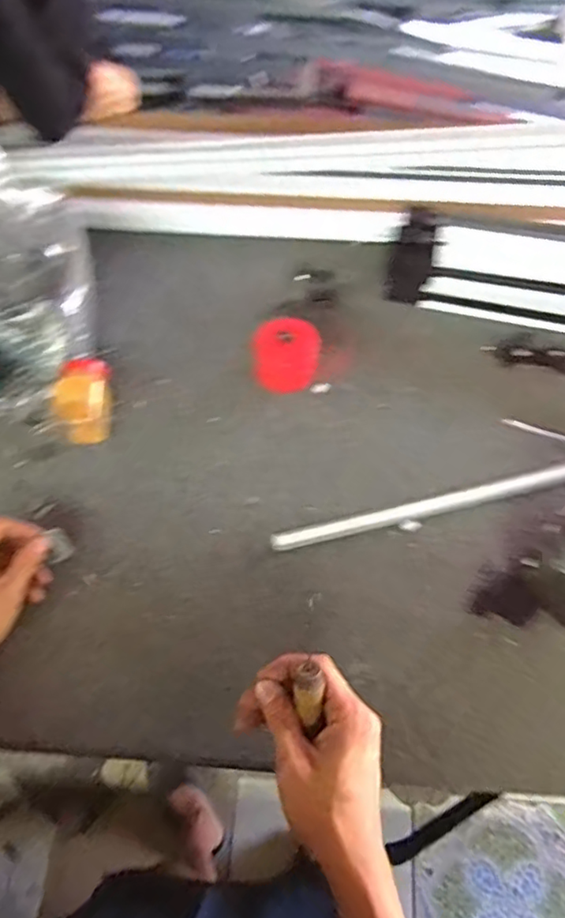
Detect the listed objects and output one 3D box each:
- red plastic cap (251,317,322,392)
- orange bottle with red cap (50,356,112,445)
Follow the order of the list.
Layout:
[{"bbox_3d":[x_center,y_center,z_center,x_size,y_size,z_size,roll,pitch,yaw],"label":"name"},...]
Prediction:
[{"bbox_3d":[0.004,-0.113,0.657,0.072,0.053,0.068,5,63,3],"label":"red plastic cap"},{"bbox_3d":[-0.215,-0.066,0.644,0.059,0.044,0.092,-8,63,-4],"label":"orange bottle with red cap"}]

